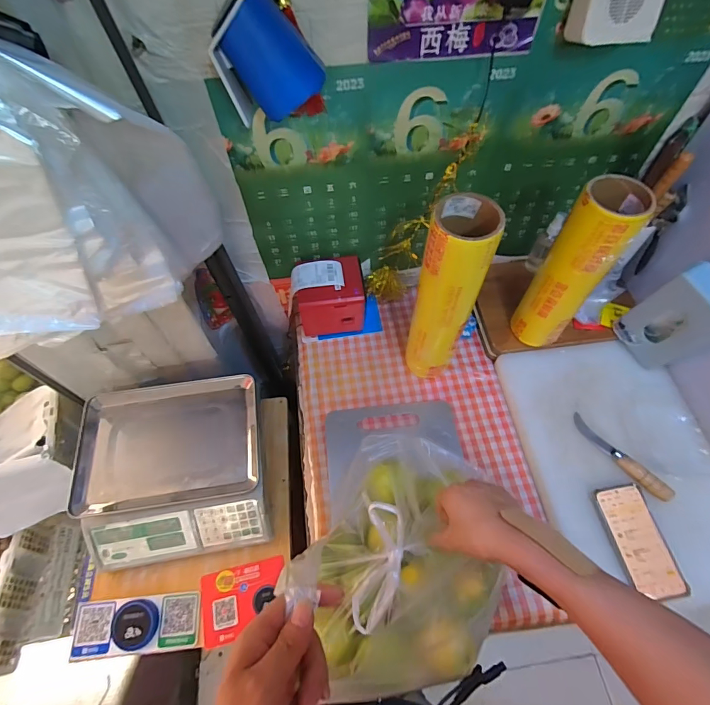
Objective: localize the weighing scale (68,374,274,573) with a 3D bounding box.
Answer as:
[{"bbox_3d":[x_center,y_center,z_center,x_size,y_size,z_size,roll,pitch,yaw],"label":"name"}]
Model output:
[{"bbox_3d":[-0.363,0.227,0.841,0.356,0.113,0.348,-9,61,-4],"label":"weighing scale"}]

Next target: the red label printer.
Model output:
[{"bbox_3d":[-0.047,-0.117,0.826,0.124,0.104,0.131,-3,61,0],"label":"red label printer"}]

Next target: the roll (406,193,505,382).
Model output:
[{"bbox_3d":[0.146,-0.075,0.669,0.086,0.381,0.094,0,61,1],"label":"roll"}]

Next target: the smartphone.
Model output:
[{"bbox_3d":[0.434,0.284,0.617,0.072,0.016,0.159,-11,61,-5],"label":"smartphone"}]

